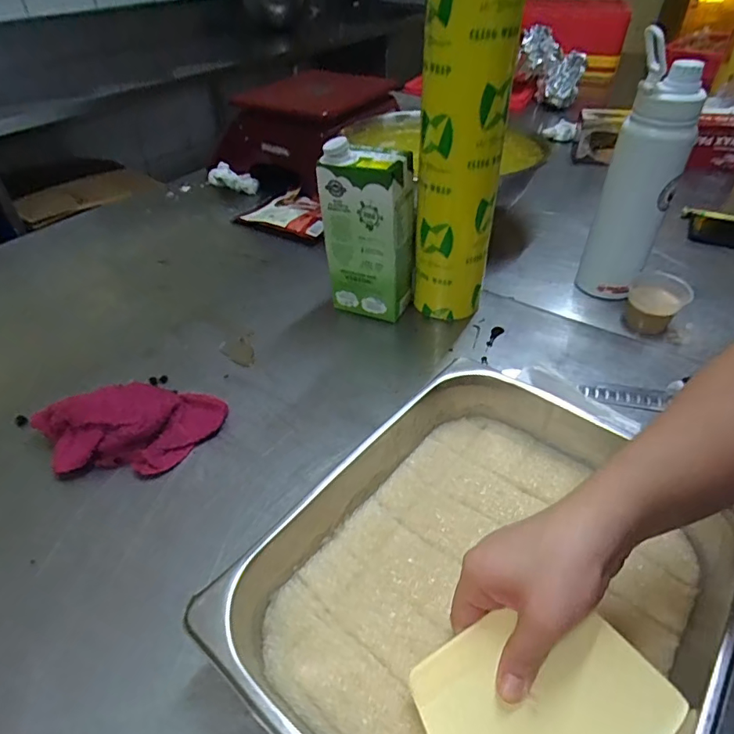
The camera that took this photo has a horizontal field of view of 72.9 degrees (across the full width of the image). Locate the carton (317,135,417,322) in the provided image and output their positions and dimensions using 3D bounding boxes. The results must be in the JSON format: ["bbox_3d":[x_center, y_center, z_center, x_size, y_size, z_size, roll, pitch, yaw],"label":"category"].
[{"bbox_3d":[0.004,-0.153,0.595,0.101,0.203,0.058,19,45,20],"label":"carton"}]

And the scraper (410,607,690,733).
[{"bbox_3d":[0.095,0.188,0.280,0.128,0.007,0.096,-32,60,-8],"label":"scraper"}]

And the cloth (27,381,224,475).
[{"bbox_3d":[-0.235,0.052,0.490,0.177,0.037,0.100,-2,41,-2],"label":"cloth"}]

